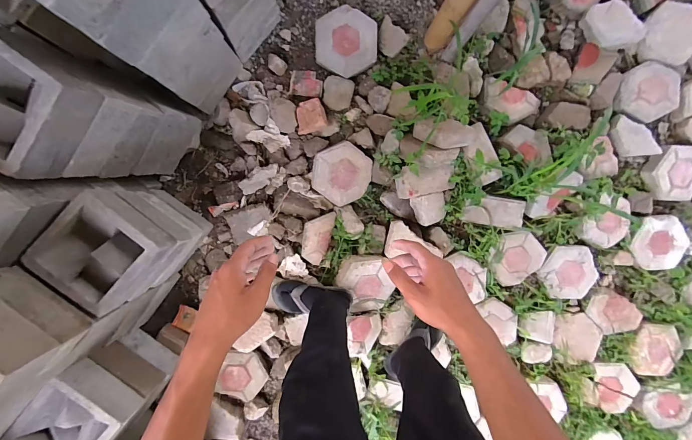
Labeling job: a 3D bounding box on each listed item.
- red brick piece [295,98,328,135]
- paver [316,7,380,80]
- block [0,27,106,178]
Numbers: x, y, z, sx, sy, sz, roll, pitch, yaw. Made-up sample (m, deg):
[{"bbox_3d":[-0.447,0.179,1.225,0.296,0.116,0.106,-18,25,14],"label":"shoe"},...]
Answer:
[{"bbox_3d":[-0.117,-0.346,1.065,0.097,0.054,0.104,0,95,-1],"label":"red brick piece"},{"bbox_3d":[0.001,-0.583,1.050,0.209,0.058,0.203,-2,95,-4],"label":"paver"},{"bbox_3d":[-0.622,-0.220,0.589,0.207,0.108,0.206,35,92,-6],"label":"block"}]

